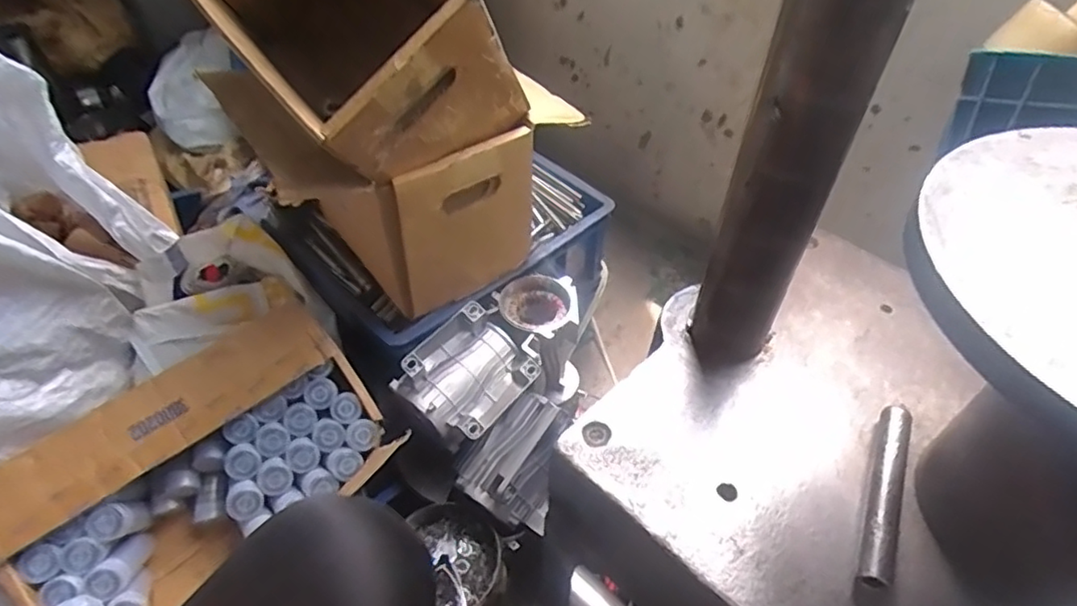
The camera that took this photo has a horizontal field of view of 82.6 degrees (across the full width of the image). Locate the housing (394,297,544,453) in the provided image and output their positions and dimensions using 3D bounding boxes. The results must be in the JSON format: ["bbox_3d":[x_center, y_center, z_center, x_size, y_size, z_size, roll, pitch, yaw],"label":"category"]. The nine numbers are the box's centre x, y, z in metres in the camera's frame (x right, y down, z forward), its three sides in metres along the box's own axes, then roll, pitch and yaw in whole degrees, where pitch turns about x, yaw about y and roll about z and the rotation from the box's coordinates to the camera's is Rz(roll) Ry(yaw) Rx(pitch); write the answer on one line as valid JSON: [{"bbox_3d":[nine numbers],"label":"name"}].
[{"bbox_3d":[-0.086,0.092,0.748,0.156,0.088,0.126,-40,84,-25],"label":"housing"}]

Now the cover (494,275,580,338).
[{"bbox_3d":[0.004,0.009,0.800,0.107,0.034,0.107,-35,56,-29],"label":"cover"}]

